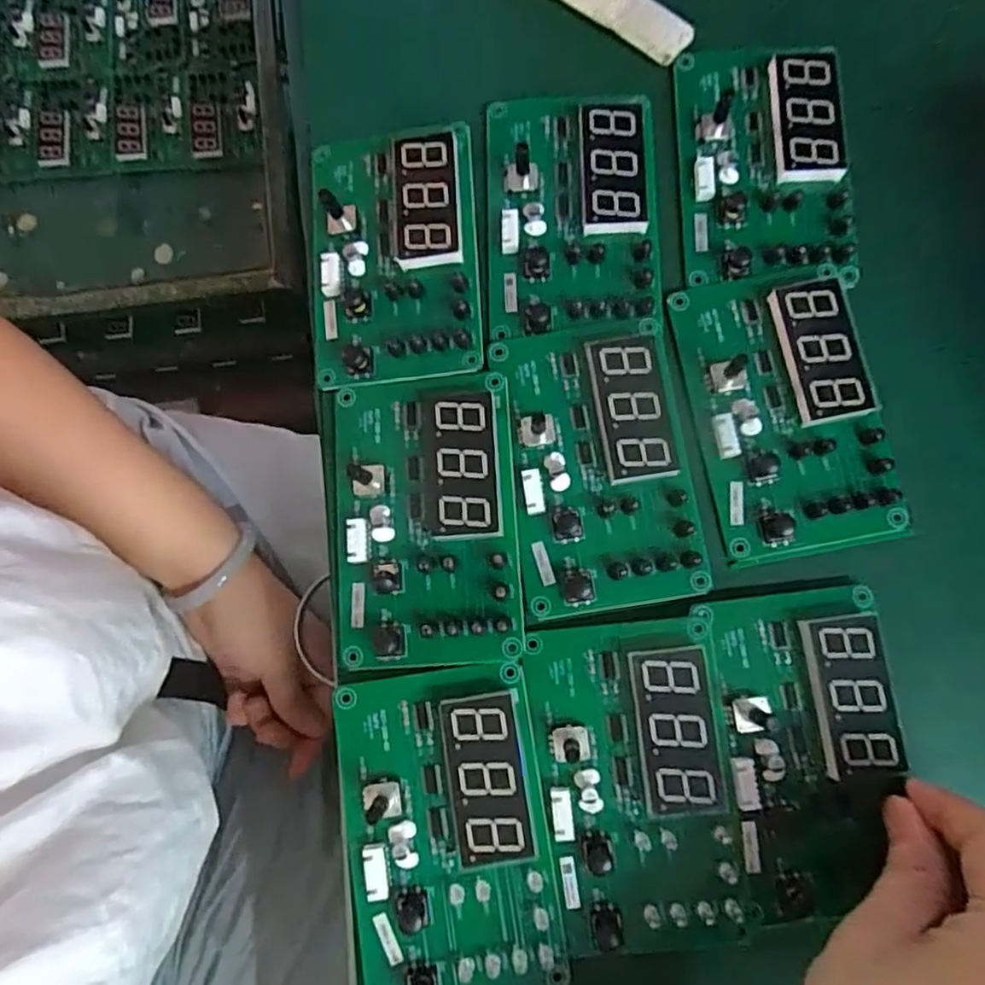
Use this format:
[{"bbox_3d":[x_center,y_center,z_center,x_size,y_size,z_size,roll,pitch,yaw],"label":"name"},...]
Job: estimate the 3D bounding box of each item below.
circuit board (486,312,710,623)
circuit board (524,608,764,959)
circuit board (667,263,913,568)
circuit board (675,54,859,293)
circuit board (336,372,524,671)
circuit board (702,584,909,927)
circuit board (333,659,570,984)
[{"bbox_3d":[0.044,-0.012,0.274,0.074,0.010,0.120,-8,80,-2],"label":"circuit board"},{"bbox_3d":[0.057,0.111,0.251,0.074,0.012,0.120,-7,80,-2],"label":"circuit board"},{"bbox_3d":[0.125,-0.036,0.280,0.074,0.015,0.120,-10,80,-2],"label":"circuit board"},{"bbox_3d":[0.122,-0.153,0.299,0.073,0.012,0.116,-2,80,-1],"label":"circuit board"},{"bbox_3d":[-0.028,0.010,0.274,0.074,0.018,0.120,-4,80,-1],"label":"circuit board"},{"bbox_3d":[0.123,0.100,0.254,0.067,0.010,0.118,-5,80,-2],"label":"circuit board"},{"bbox_3d":[-0.018,0.131,0.249,0.076,0.010,0.119,-9,80,-2],"label":"circuit board"}]

